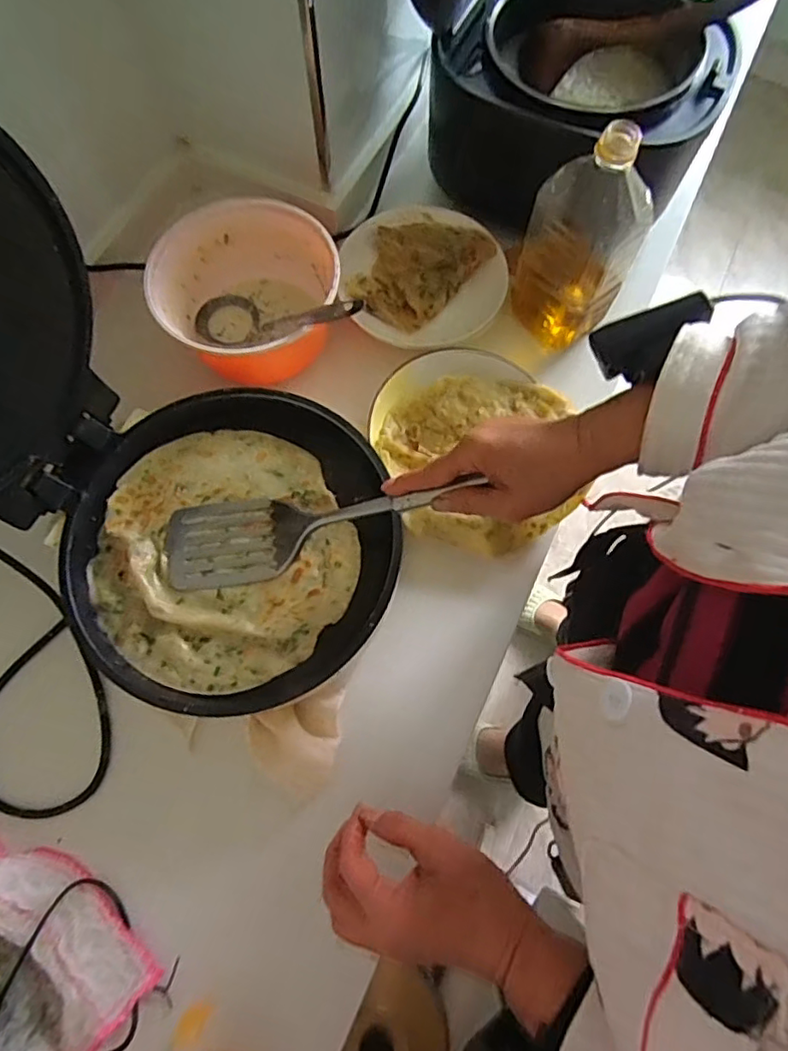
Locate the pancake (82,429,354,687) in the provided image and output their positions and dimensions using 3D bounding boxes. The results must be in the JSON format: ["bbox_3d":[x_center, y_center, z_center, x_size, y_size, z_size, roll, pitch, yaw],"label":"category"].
[{"bbox_3d":[-0.148,0.021,0.498,0.211,0.007,0.223,0,71,0],"label":"pancake"}]

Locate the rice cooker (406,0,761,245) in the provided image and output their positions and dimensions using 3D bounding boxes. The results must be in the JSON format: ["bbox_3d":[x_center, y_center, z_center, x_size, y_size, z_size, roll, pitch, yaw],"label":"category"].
[{"bbox_3d":[0.176,-0.473,0.479,0.278,0.371,0.242,41,76,13],"label":"rice cooker"}]

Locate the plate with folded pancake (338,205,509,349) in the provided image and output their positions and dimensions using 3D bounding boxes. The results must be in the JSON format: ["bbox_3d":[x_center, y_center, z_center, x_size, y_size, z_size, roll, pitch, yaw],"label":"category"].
[{"bbox_3d":[0.031,-0.263,0.625,0.171,0.026,0.163,0,71,0],"label":"plate with folded pancake"}]

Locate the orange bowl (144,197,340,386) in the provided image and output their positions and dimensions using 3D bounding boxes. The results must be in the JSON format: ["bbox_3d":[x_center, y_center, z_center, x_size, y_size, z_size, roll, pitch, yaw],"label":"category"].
[{"bbox_3d":[-0.138,-0.220,0.578,0.161,0.089,0.157,0,71,0],"label":"orange bowl"}]

